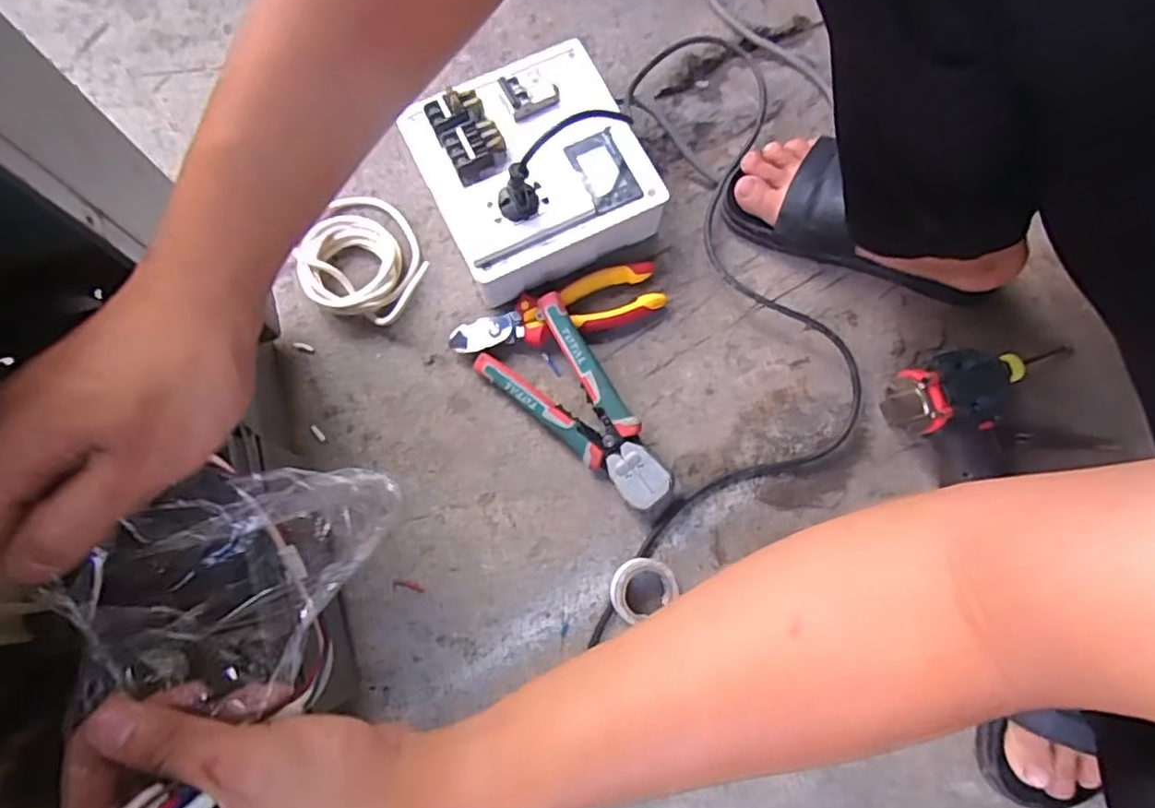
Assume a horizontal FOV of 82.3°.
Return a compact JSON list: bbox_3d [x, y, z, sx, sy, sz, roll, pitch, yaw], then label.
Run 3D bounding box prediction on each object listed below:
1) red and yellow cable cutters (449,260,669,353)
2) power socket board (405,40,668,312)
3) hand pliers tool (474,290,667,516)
[{"bbox_3d":[-0.019,-0.087,0.609,0.198,0.030,0.054,-15,76,-3],"label":"red and yellow cable cutters"},{"bbox_3d":[-0.037,-0.211,0.603,0.190,0.105,0.177,-27,77,-6],"label":"power socket board"},{"bbox_3d":[0.012,-0.003,0.581,0.196,0.043,0.087,41,80,10],"label":"hand pliers tool"}]

